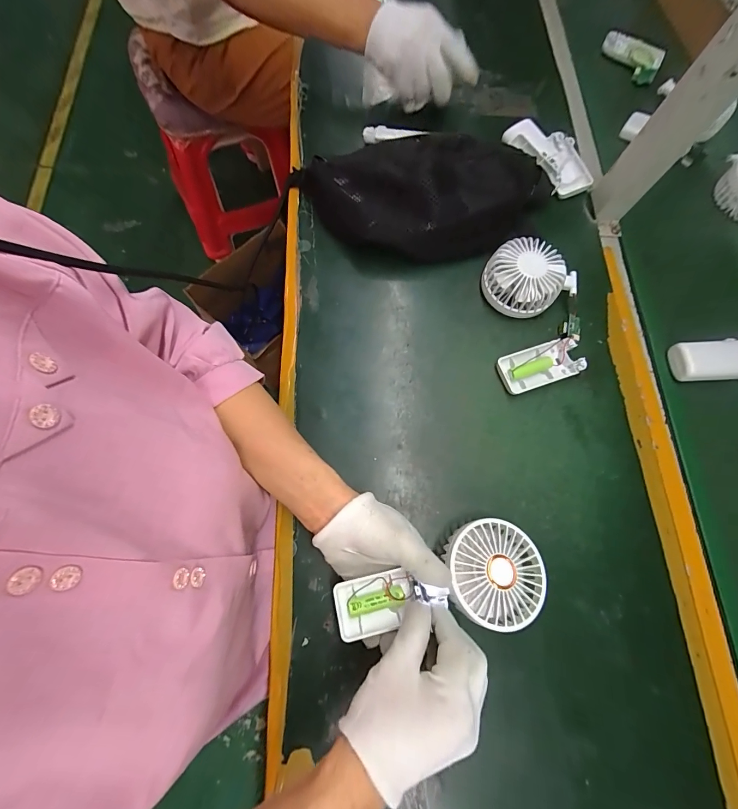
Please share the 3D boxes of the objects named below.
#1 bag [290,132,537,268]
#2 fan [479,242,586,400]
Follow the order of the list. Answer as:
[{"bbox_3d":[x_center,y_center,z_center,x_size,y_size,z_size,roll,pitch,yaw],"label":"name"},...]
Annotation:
[{"bbox_3d":[0.054,-0.255,0.427,0.295,0.078,0.135,7,73,1],"label":"bag"},{"bbox_3d":[0.193,-0.103,0.402,0.102,0.048,0.166,-6,74,-3],"label":"fan"}]

